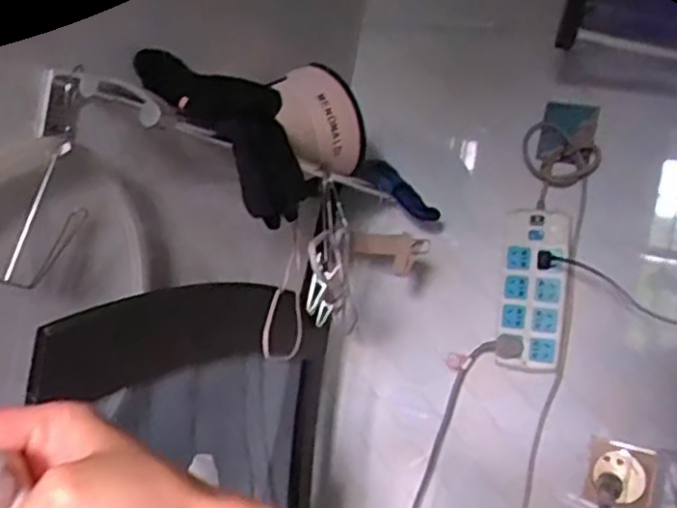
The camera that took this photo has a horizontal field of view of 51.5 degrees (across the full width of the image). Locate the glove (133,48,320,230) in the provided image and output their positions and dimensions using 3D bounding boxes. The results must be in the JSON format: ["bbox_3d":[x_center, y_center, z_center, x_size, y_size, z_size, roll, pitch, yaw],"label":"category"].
[{"bbox_3d":[-0.105,-0.134,0.685,0.221,0.091,0.069,47,9,6],"label":"glove"}]

